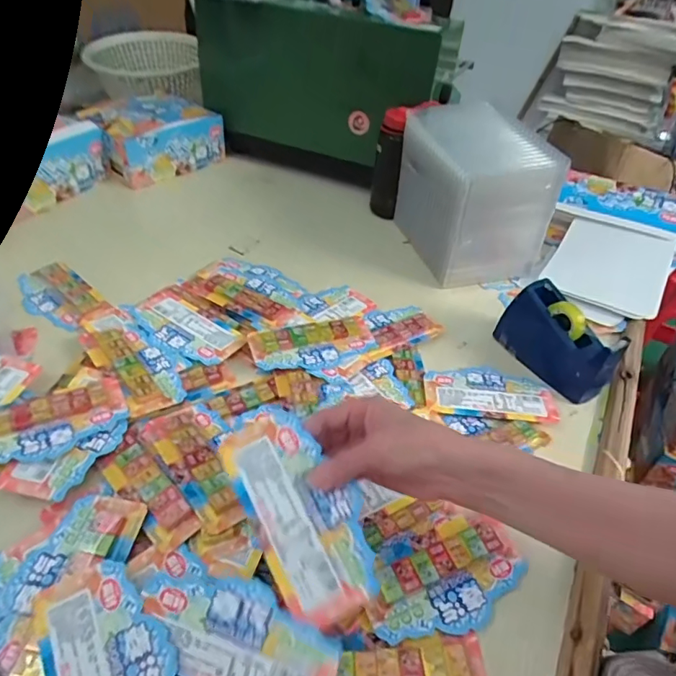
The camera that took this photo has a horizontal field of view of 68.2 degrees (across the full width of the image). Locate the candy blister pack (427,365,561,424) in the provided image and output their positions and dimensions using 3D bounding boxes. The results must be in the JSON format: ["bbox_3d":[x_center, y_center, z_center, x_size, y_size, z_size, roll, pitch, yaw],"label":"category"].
[{"bbox_3d":[0.174,0.061,0.572,0.144,0.007,0.073,8,42,0],"label":"candy blister pack"}]

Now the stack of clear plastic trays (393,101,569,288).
[{"bbox_3d":[0.191,-0.218,0.751,0.158,0.192,0.209,-12,45,-21],"label":"stack of clear plastic trays"}]

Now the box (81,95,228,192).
[{"bbox_3d":[-0.340,-0.376,0.919,0.168,0.091,0.202,35,49,28],"label":"box"}]

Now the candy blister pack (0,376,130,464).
[{"bbox_3d":[-0.282,0.078,0.476,0.144,0.023,0.082,-19,48,-27],"label":"candy blister pack"}]

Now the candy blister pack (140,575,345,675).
[{"bbox_3d":[-0.069,0.209,0.345,0.142,0.005,0.071,23,77,11],"label":"candy blister pack"}]

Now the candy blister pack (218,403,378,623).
[{"bbox_3d":[-0.028,0.122,0.365,0.071,0.007,0.155,-28,74,-11],"label":"candy blister pack"}]

